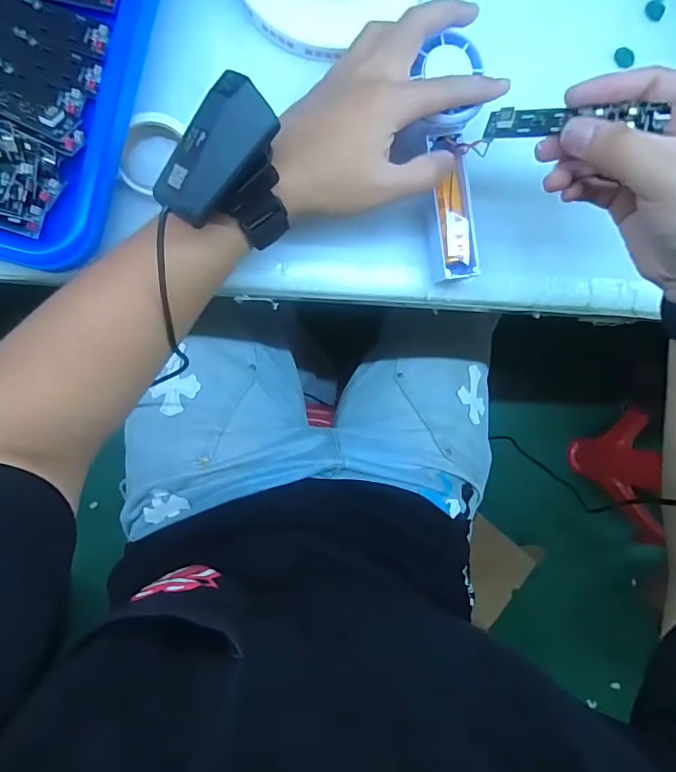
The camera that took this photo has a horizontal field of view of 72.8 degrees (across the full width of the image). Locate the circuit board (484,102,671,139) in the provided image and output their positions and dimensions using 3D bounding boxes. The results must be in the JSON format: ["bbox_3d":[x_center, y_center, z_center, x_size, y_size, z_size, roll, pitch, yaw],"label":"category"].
[{"bbox_3d":[0.130,-0.149,0.257,0.091,0.008,0.018,11,89,25],"label":"circuit board"}]

